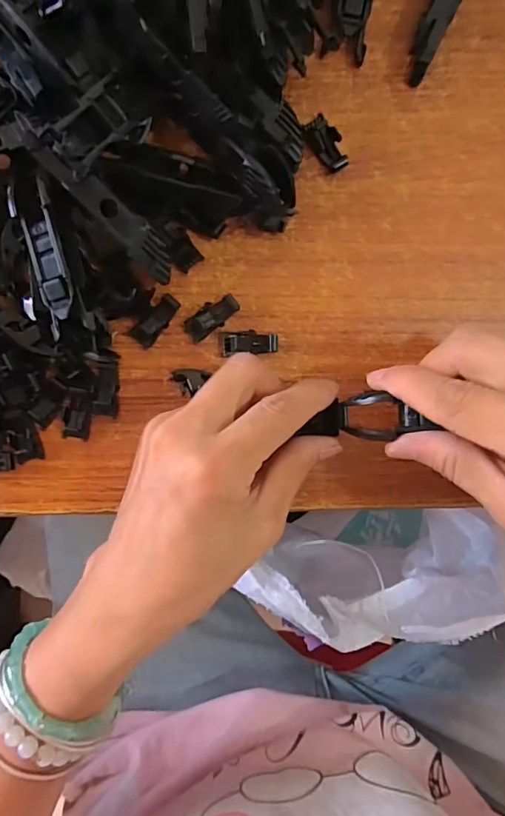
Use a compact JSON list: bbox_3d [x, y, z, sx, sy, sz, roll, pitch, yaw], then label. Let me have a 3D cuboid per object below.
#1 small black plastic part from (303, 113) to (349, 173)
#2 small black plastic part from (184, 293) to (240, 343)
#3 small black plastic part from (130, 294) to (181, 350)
[{"bbox_3d":[0.034,-0.122,0.228,0.012,0.008,0.026,-36,96,0],"label":"small black plastic part"},{"bbox_3d":[-0.019,-0.042,0.231,0.027,0.004,0.011,-32,96,13],"label":"small black plastic part"},{"bbox_3d":[-0.044,-0.040,0.230,0.011,0.009,0.026,44,91,-6],"label":"small black plastic part"}]

